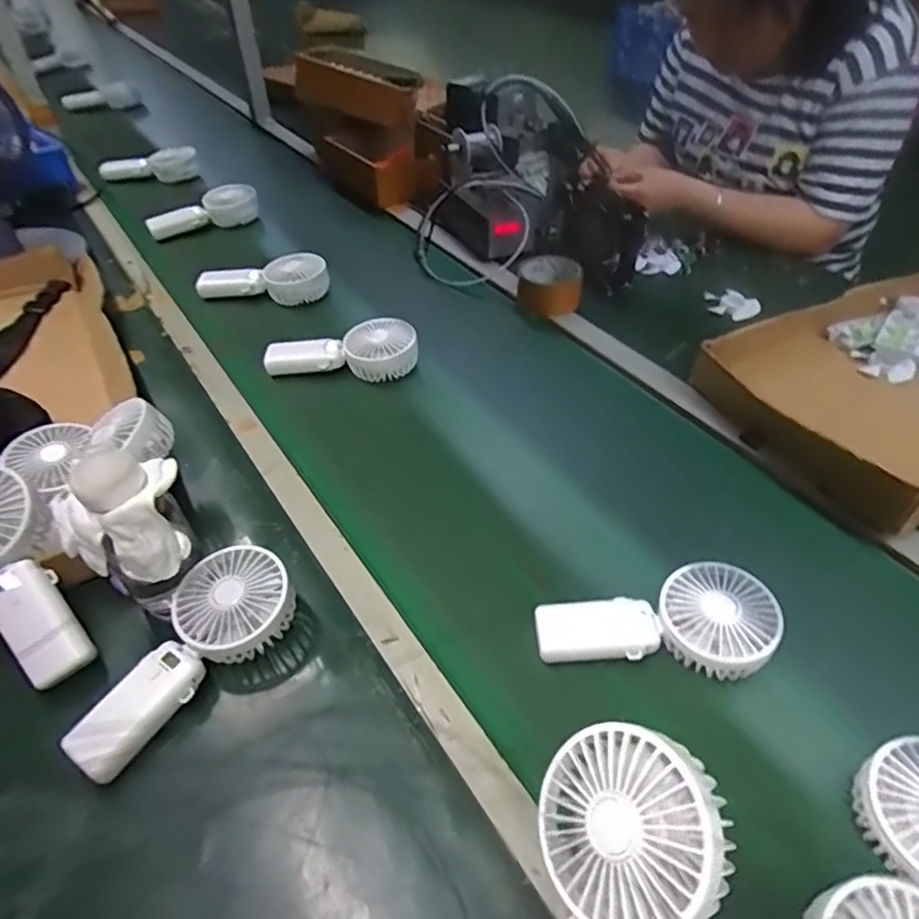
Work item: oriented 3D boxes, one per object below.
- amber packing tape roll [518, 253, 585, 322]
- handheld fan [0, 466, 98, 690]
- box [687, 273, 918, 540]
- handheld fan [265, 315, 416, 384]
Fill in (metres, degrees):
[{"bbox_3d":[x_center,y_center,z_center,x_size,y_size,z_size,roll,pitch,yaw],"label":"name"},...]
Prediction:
[{"bbox_3d":[0.128,-0.244,0.868,0.086,0.059,0.079,8,45,9],"label":"amber packing tape roll"},{"bbox_3d":[-0.365,0.097,0.493,0.102,0.052,0.191,-32,77,-28],"label":"handheld fan"},{"bbox_3d":[0.566,-0.109,0.733,0.524,0.064,0.313,-21,48,-19],"label":"box"},{"bbox_3d":[-0.147,-0.134,0.774,0.187,0.048,0.073,-1,45,0],"label":"handheld fan"}]

